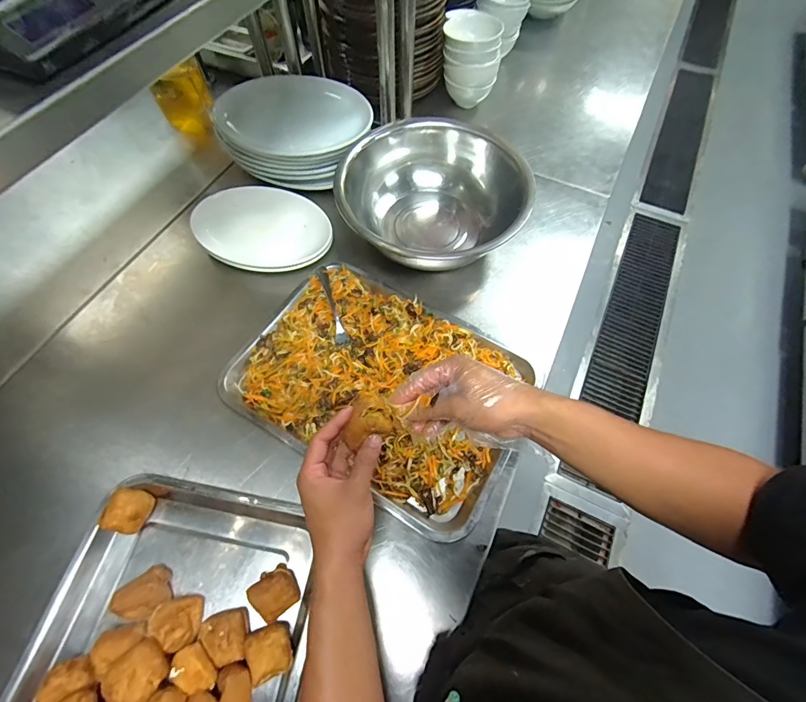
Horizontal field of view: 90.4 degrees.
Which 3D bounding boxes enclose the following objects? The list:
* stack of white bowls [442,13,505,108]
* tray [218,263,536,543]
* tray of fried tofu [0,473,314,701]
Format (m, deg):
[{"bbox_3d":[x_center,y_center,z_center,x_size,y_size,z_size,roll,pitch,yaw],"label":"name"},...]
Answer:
[{"bbox_3d":[0.152,-0.659,0.906,0.127,0.135,0.149,3,61,1],"label":"stack of white bowls"},{"bbox_3d":[-0.029,0.043,0.602,0.421,0.035,0.296,29,65,15],"label":"tray"},{"bbox_3d":[-0.271,0.350,0.411,0.295,0.070,0.415,9,62,5],"label":"tray of fried tofu"}]

